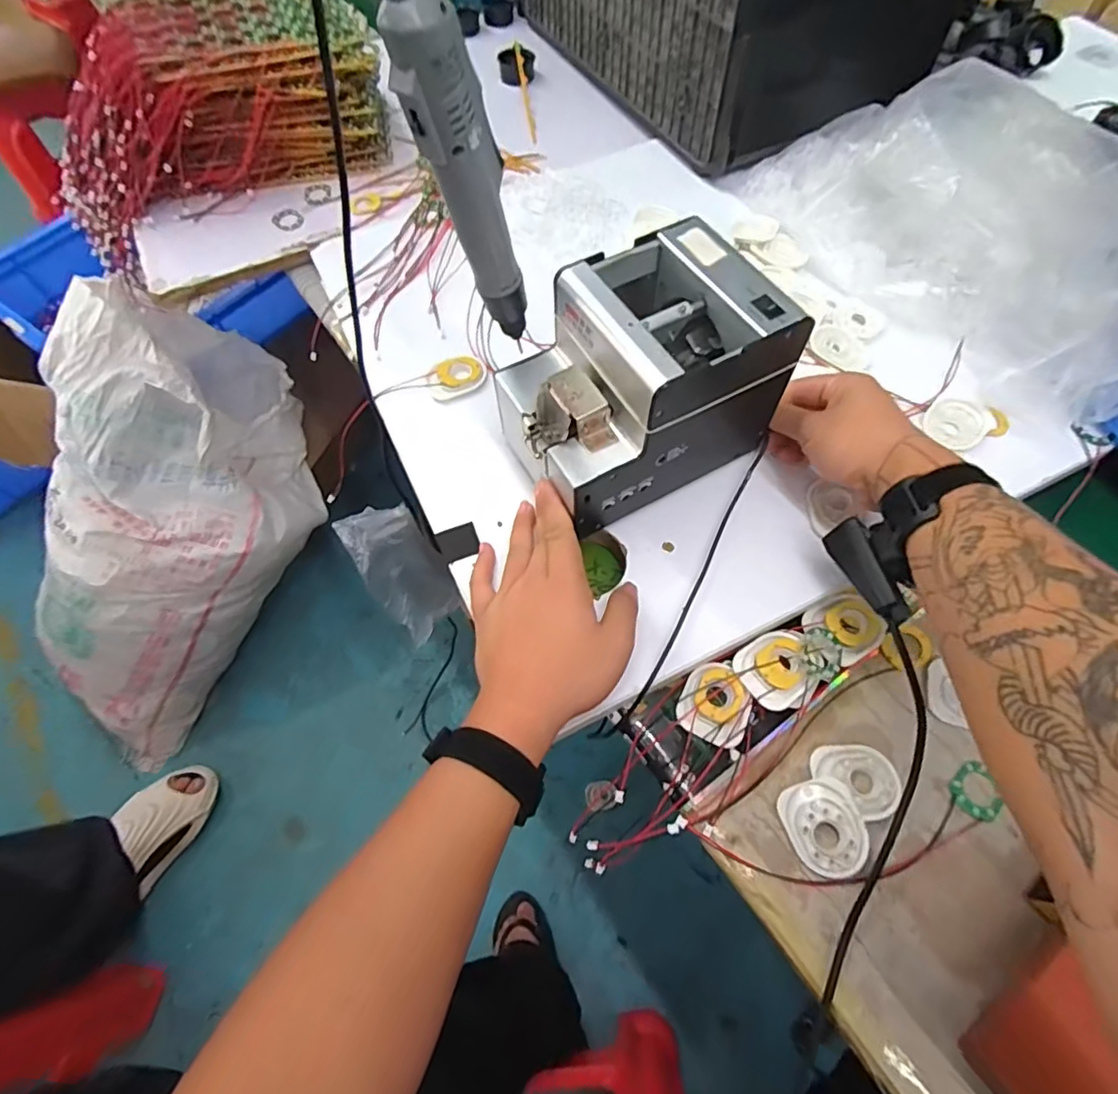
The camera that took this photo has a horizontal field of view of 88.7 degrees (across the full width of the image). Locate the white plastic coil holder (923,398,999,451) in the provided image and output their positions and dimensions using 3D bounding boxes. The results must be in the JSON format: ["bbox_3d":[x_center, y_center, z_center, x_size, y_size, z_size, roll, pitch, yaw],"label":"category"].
[{"bbox_3d":[0.352,-0.111,0.503,0.048,0.017,0.047,-33,67,-15],"label":"white plastic coil holder"}]

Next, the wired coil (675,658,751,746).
[{"bbox_3d":[0.115,0.114,0.417,0.049,0.006,0.057,23,65,12],"label":"wired coil"}]

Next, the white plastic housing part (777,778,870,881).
[{"bbox_3d":[0.177,0.187,0.381,0.048,0.014,0.057,-15,63,-7],"label":"white plastic housing part"}]

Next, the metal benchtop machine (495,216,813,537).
[{"bbox_3d":[0.057,-0.124,0.433,0.172,0.138,0.128,-26,65,-12],"label":"metal benchtop machine"}]

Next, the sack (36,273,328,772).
[{"bbox_3d":[-0.649,-0.018,0.980,0.334,0.281,0.737,21,104,11],"label":"sack"}]

